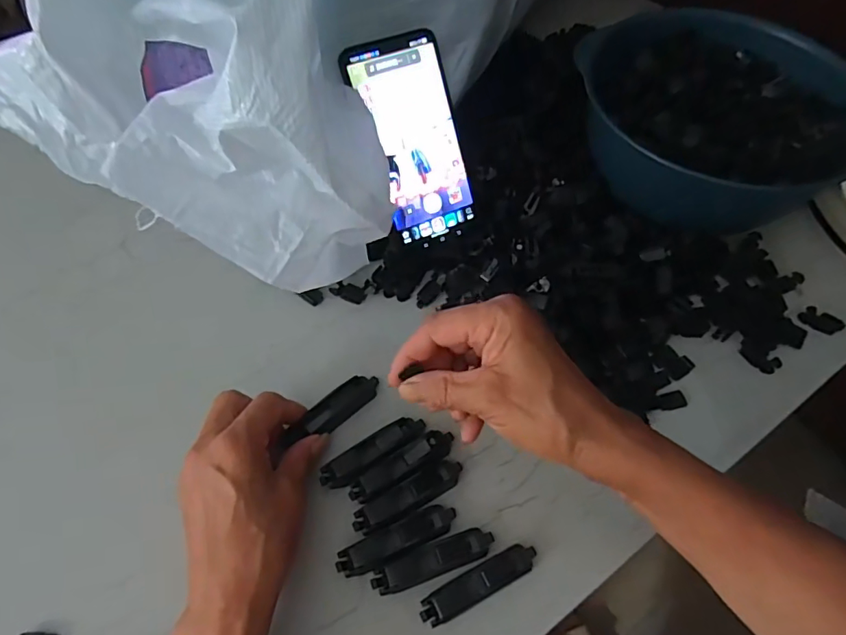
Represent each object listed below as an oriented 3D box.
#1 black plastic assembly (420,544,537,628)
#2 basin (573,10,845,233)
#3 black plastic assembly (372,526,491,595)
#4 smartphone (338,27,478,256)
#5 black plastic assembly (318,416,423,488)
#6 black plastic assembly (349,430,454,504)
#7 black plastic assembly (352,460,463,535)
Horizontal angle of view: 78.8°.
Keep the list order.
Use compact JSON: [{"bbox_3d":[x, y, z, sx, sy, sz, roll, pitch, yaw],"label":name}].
[{"bbox_3d":[0.034,0.156,0.303,0.074,0.011,0.018,-23,66,-13],"label":"black plastic assembly"},{"bbox_3d":[0.235,-0.168,0.428,0.207,0.073,0.207,0,59,0],"label":"basin"},{"bbox_3d":[0.007,0.146,0.311,0.075,0.010,0.018,-18,65,-11],"label":"black plastic assembly"},{"bbox_3d":[-0.004,-0.132,0.400,0.073,0.004,0.155,-22,110,-15],"label":"smartphone"},{"bbox_3d":[-0.032,0.089,0.342,0.075,0.011,0.020,-29,67,-16],"label":"black plastic assembly"},{"bbox_3d":[-0.013,0.095,0.332,0.072,0.007,0.018,-26,67,-14],"label":"black plastic assembly"},{"bbox_3d":[-0.008,0.114,0.329,0.075,0.014,0.018,-27,67,-15],"label":"black plastic assembly"}]

